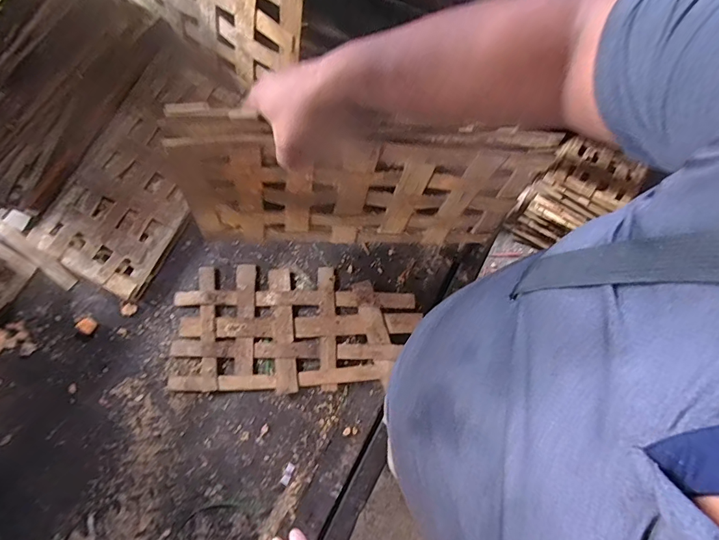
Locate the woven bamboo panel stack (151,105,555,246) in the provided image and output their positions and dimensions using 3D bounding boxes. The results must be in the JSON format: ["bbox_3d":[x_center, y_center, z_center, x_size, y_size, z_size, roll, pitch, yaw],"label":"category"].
[{"bbox_3d":[-0.001,-0.111,0.575,0.444,0.239,0.027,1,66,-7],"label":"woven bamboo panel stack"}]

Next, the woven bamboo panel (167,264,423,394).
[{"bbox_3d":[-0.117,0.102,0.771,0.422,0.020,0.215,0,77,1],"label":"woven bamboo panel"}]

